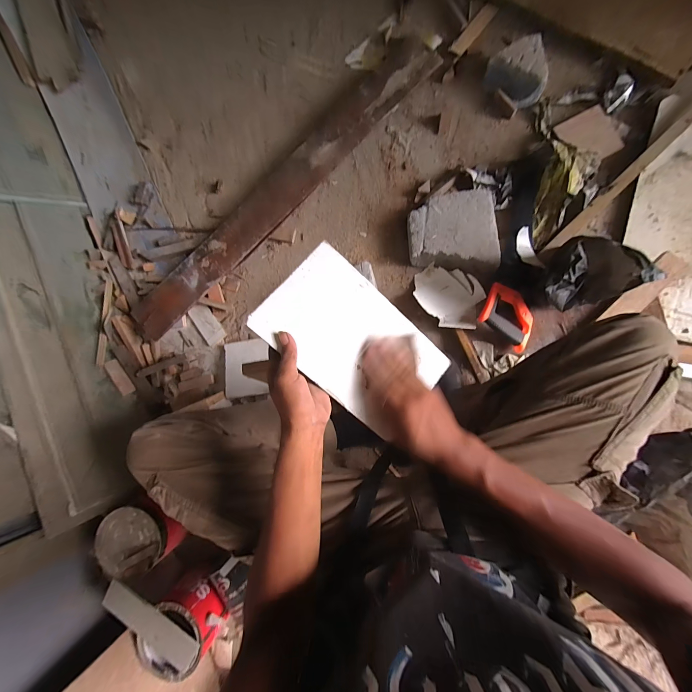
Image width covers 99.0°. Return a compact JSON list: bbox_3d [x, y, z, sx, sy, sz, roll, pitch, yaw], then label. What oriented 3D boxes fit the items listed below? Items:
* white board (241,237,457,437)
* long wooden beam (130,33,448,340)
[{"bbox_3d":[0.015,-0.004,0.393,0.240,0.009,0.148,42,79,-10],"label":"white board"},{"bbox_3d":[-0.183,-0.436,0.808,1.081,0.045,0.166,-44,72,0],"label":"long wooden beam"}]

